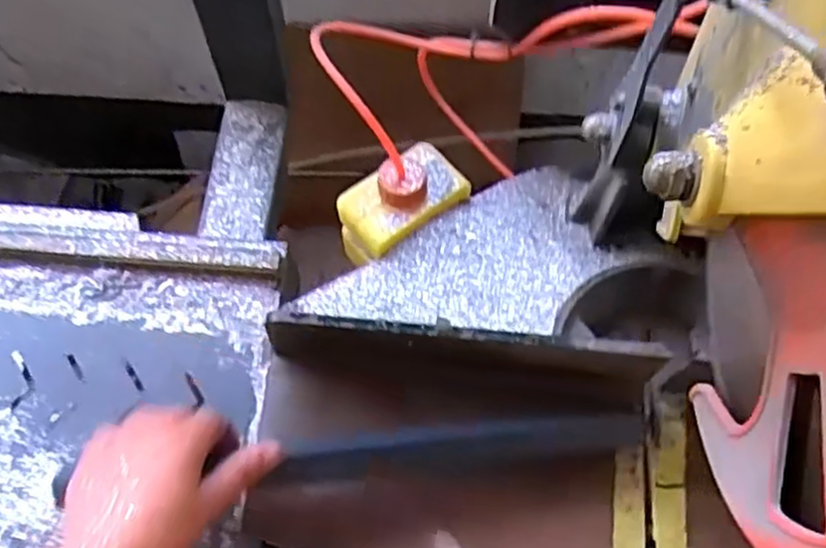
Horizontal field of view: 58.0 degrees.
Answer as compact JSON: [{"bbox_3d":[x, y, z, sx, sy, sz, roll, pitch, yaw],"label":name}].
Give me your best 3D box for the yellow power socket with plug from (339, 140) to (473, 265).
[{"bbox_3d":[-0.012,-0.060,0.615,0.106,0.074,0.062,-36,72,-14],"label":"yellow power socket with plug"}]

